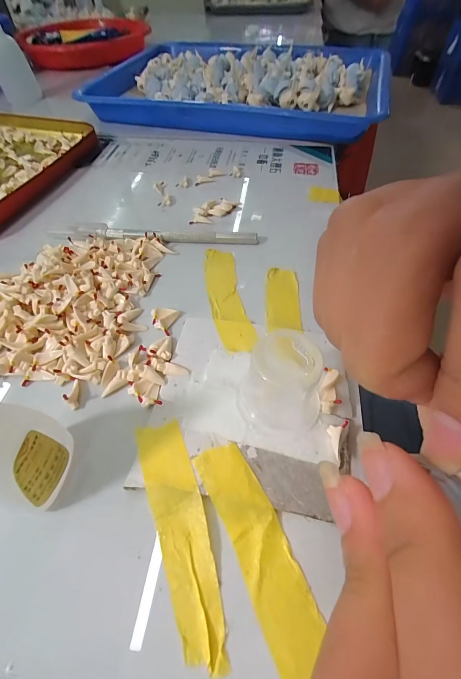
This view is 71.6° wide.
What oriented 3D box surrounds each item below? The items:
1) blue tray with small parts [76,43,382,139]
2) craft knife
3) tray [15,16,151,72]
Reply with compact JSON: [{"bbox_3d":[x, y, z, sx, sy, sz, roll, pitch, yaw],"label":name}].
[{"bbox_3d":[0.017,-0.314,0.395,0.314,0.037,0.252,14,54,10],"label":"blue tray with small parts"},{"bbox_3d":[-0.057,-0.076,0.232,0.152,0.009,0.010,4,53,3],"label":"craft knife"},{"bbox_3d":[-0.240,-0.516,0.553,0.190,0.040,0.208,-3,53,-2],"label":"tray"}]

